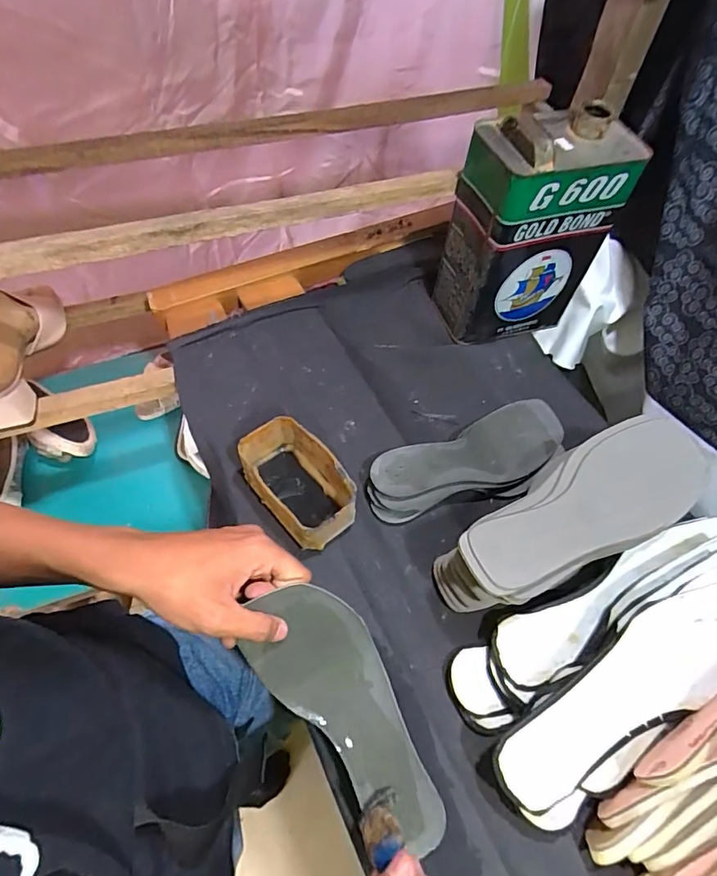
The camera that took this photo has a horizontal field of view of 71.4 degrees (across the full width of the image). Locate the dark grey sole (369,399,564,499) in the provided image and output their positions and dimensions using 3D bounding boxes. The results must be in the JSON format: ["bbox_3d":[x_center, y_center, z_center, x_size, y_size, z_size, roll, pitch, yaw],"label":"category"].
[{"bbox_3d":[0.125,0.019,0.574,0.239,0.038,0.095,-16,60,-15],"label":"dark grey sole"}]

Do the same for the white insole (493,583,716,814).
[{"bbox_3d":[0.232,0.196,0.408,0.277,0.009,0.081,-28,87,-11],"label":"white insole"}]

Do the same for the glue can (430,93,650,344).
[{"bbox_3d":[0.200,-0.247,0.618,0.163,0.256,0.112,-13,59,-13],"label":"glue can"}]

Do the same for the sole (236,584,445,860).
[{"bbox_3d":[-0.004,0.213,0.385,0.082,0.038,0.227,-31,90,-22],"label":"sole"}]

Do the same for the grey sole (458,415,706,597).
[{"bbox_3d":[0.199,0.055,0.440,0.246,0.036,0.094,-23,62,-19],"label":"grey sole"}]

